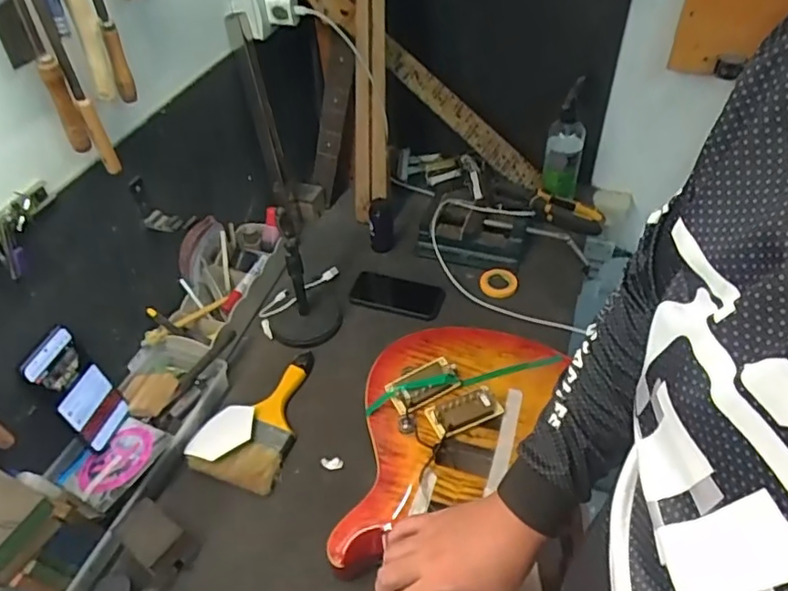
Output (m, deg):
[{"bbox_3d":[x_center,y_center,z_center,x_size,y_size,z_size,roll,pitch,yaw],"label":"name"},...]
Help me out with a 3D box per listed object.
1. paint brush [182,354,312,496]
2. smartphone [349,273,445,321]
[{"bbox_3d":[-0.179,0.159,0.827,0.105,0.028,0.218,12,46,11],"label":"paint brush"},{"bbox_3d":[0.006,-0.003,0.986,0.149,0.011,0.081,11,46,14],"label":"smartphone"}]

